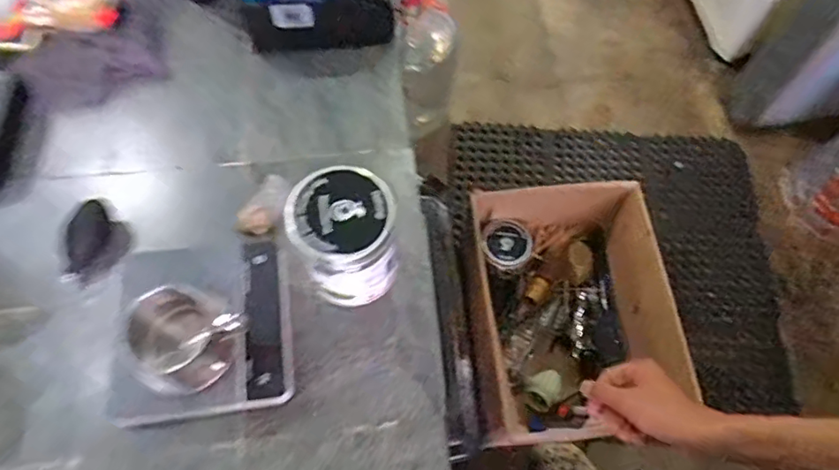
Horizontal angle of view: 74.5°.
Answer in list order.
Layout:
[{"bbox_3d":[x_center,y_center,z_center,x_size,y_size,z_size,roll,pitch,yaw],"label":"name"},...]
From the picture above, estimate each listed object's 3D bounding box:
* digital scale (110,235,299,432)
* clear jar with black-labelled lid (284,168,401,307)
[{"bbox_3d":[-0.210,0.086,0.525,0.161,0.022,0.164,-9,72,1],"label":"digital scale"},{"bbox_3d":[-0.067,0.008,0.511,0.084,0.130,0.087,1,67,-1],"label":"clear jar with black-labelled lid"}]

